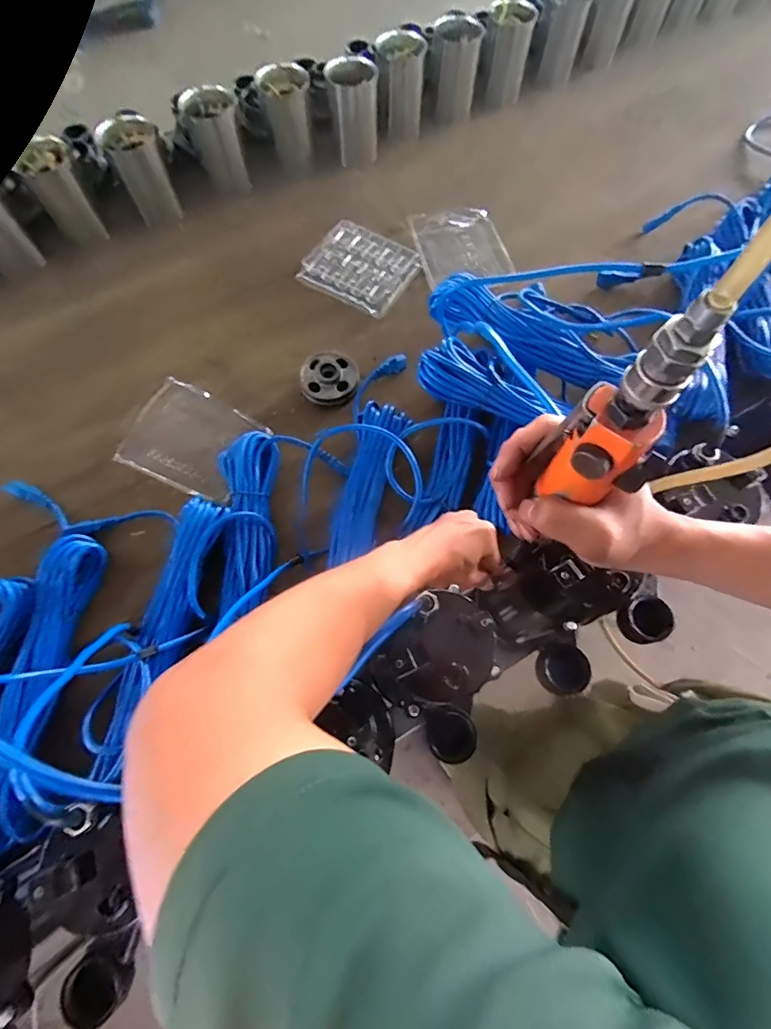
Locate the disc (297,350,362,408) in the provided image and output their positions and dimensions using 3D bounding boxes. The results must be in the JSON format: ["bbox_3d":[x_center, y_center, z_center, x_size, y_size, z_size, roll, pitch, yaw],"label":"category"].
[{"bbox_3d":[-0.085,-0.207,0.701,0.088,0.023,0.089,0,68,0],"label":"disc"}]

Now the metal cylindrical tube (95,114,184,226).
[{"bbox_3d":[-0.417,-0.595,0.810,0.087,0.127,0.081,0,68,0],"label":"metal cylindrical tube"}]

